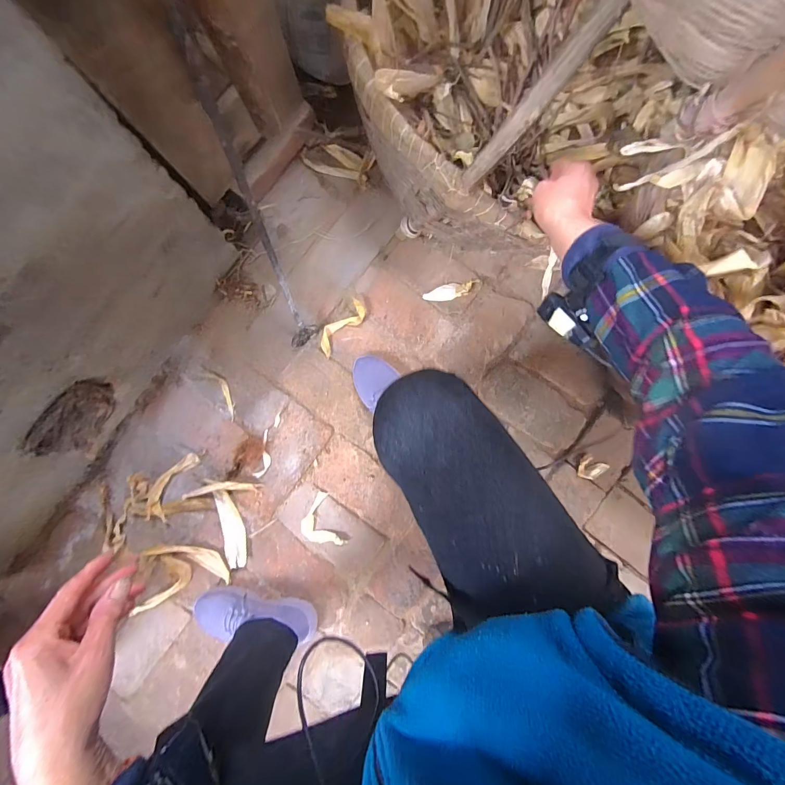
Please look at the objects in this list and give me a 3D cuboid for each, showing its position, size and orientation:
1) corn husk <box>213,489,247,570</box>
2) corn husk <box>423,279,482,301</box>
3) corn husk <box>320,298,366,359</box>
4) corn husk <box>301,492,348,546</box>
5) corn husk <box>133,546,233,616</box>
[{"bbox_3d":[-0.335,0.284,0.753,0.044,0.019,0.159,-15,87,-3],"label":"corn husk"},{"bbox_3d":[0.131,-0.224,0.800,0.124,0.017,0.033,-17,87,-3],"label":"corn husk"},{"bbox_3d":[-0.112,-0.142,0.777,0.049,0.025,0.131,43,86,1],"label":"corn husk"},{"bbox_3d":[-0.154,0.277,0.759,0.077,0.012,0.120,-22,88,-4],"label":"corn husk"},{"bbox_3d":[-0.447,0.367,0.745,0.198,0.029,0.117,-18,87,-4],"label":"corn husk"}]

